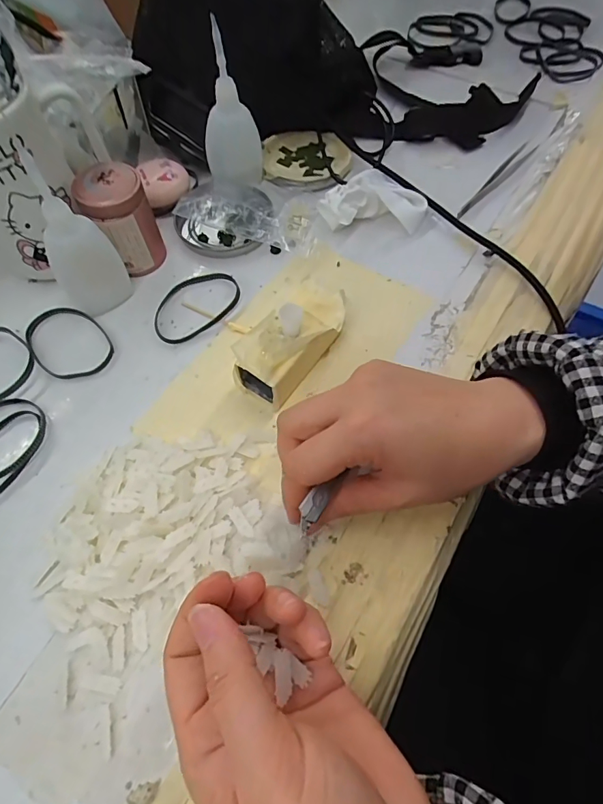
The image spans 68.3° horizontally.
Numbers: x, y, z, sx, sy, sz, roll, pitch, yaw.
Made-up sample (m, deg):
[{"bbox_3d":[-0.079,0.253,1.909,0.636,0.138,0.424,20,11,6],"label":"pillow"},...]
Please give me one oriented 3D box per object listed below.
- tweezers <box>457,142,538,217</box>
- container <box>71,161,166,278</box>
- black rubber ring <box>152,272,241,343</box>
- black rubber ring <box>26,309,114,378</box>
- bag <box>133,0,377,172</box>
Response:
[{"bbox_3d":[0.171,-0.195,0.386,0.013,0.007,0.118,40,69,19],"label":"tweezers"},{"bbox_3d":[-0.129,-0.129,0.322,0.043,0.067,0.037,-30,66,-14],"label":"container"},{"bbox_3d":[-0.078,-0.073,0.326,0.070,0.007,0.050,-32,67,-15],"label":"black rubber ring"},{"bbox_3d":[-0.163,-0.043,0.310,0.049,0.007,0.065,-31,67,-15],"label":"black rubber ring"},{"bbox_3d":[-0.043,-0.300,0.373,0.185,0.123,0.112,-24,65,-12],"label":"bag"}]

